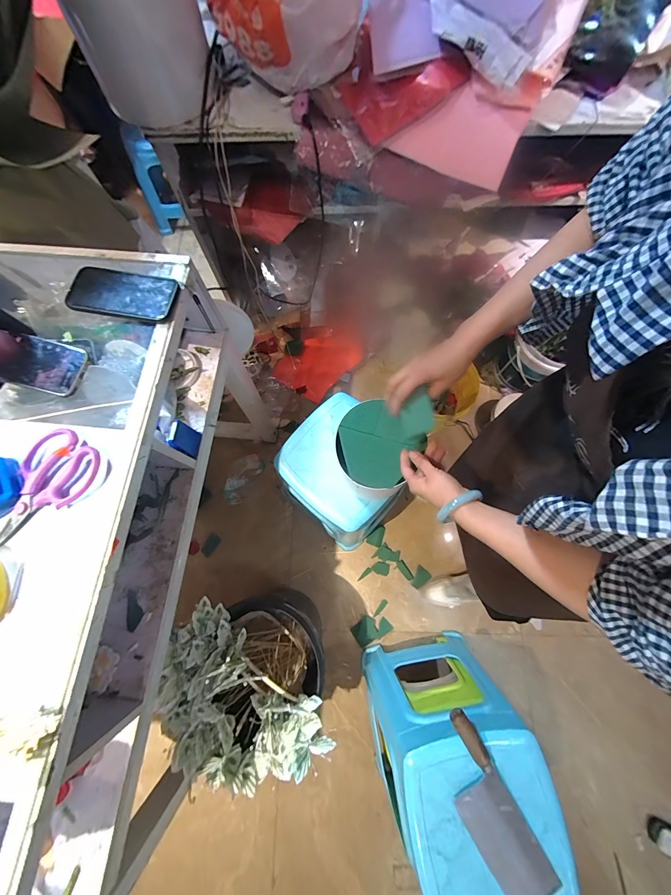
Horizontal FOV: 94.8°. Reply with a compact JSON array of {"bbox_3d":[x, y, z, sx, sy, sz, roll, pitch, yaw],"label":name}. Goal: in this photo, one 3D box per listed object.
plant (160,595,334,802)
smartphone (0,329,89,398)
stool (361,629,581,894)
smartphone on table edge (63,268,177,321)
[{"bbox_3d":[-0.185,0.560,0.809,0.327,0.402,0.323,2,75,0],"label":"plant"},{"bbox_3d":[-0.422,-0.122,0.423,0.133,0.016,0.073,18,79,-12],"label":"smartphone"},{"bbox_3d":[0.257,0.717,0.766,0.314,0.448,0.310,-3,75,-1],"label":"stool"},{"bbox_3d":[-0.326,-0.236,0.472,0.163,0.011,0.078,12,76,3],"label":"smartphone on table edge"}]

